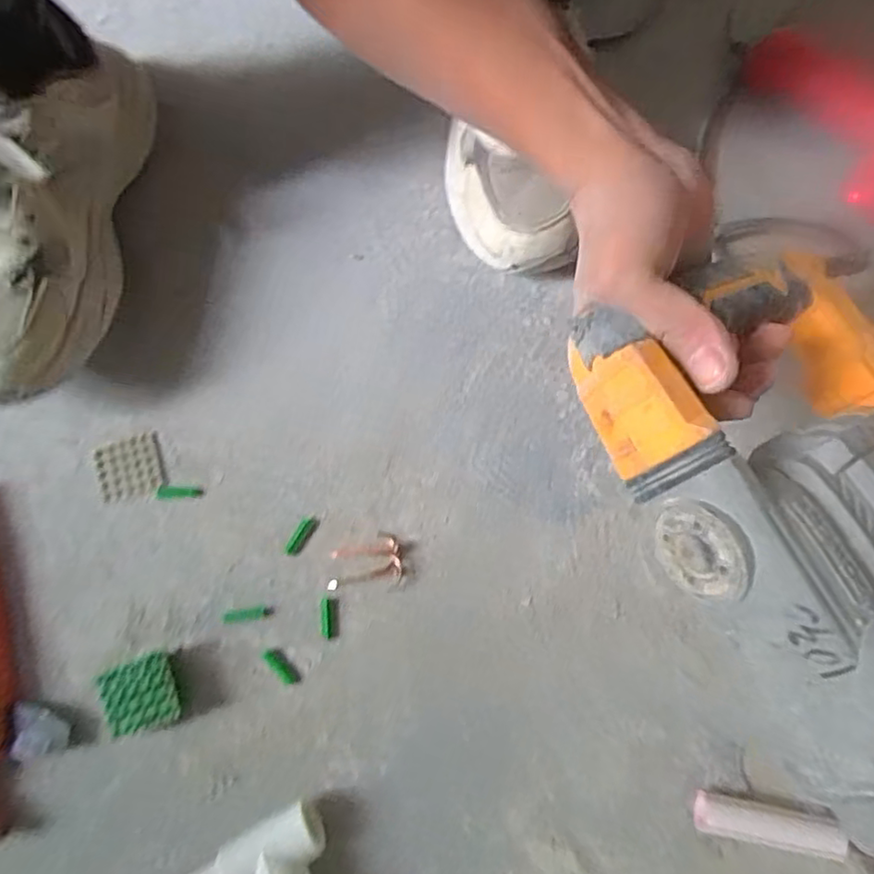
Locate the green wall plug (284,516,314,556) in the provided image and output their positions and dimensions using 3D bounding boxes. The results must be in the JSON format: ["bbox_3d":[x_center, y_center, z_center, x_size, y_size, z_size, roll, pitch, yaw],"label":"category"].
[{"bbox_3d":[-0.092,0.065,0.426,0.009,0.004,0.028,27,76,9],"label":"green wall plug"}]

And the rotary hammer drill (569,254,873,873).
[{"bbox_3d":[0.218,0.050,0.278,0.215,0.082,0.318,-30,75,-7],"label":"rotary hammer drill"}]

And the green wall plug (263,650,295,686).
[{"bbox_3d":[-0.099,0.144,0.401,0.008,0.004,0.026,-42,76,-10],"label":"green wall plug"}]

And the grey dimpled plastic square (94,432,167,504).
[{"bbox_3d":[-0.212,0.023,0.443,0.045,0.004,0.045,-18,74,-4],"label":"grey dimpled plastic square"}]

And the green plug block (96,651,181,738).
[{"bbox_3d":[-0.178,0.158,0.393,0.041,0.028,0.040,-21,74,-5],"label":"green plug block"}]

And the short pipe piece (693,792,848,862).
[{"bbox_3d":[0.186,0.218,0.365,0.076,0.022,0.020,8,74,4],"label":"short pipe piece"}]

